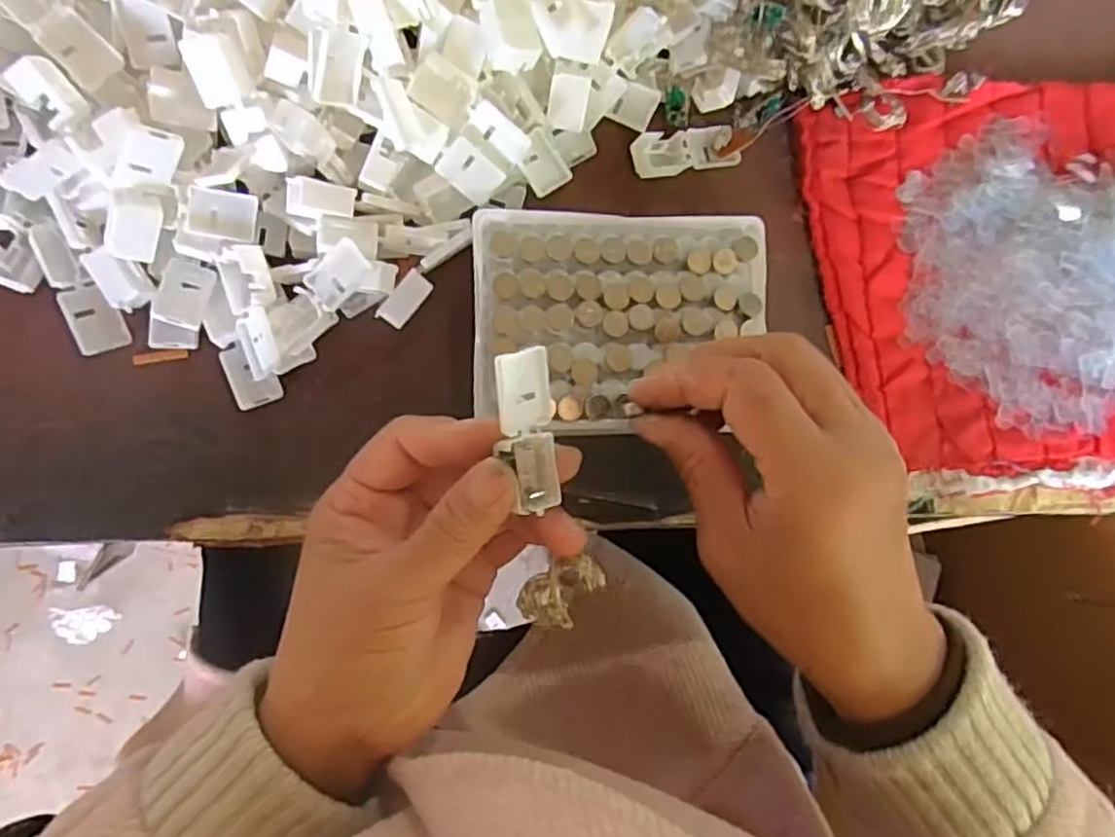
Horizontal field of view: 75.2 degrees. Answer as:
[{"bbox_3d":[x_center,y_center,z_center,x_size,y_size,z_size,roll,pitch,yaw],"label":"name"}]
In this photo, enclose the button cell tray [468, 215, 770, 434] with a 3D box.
[{"bbox_3d":[0.028,-0.043,0.313,0.126,0.010,0.096,0,84,-6],"label":"button cell tray"}]

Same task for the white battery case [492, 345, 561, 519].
[{"bbox_3d":[-0.010,0.003,0.243,0.021,0.012,0.052,-22,114,-41],"label":"white battery case"}]

